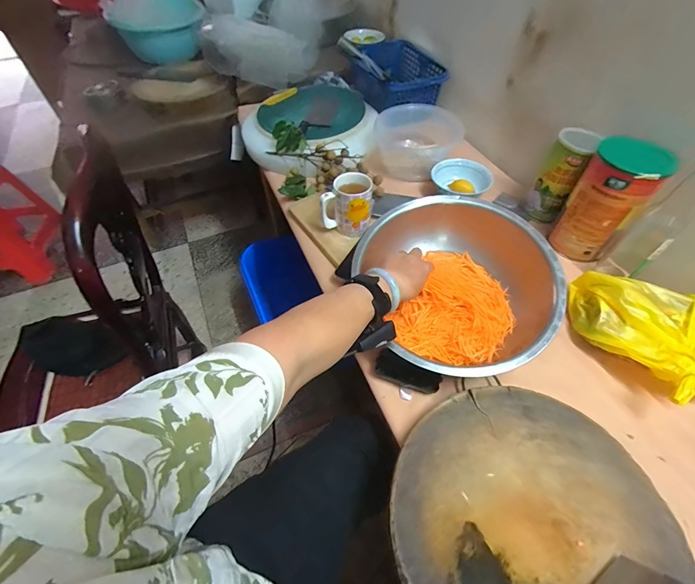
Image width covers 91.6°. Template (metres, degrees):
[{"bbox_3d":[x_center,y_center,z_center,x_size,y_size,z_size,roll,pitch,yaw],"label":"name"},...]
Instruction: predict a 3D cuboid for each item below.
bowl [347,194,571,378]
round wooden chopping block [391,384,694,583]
[{"bbox_3d":[0.198,-0.014,0.609,0.302,0.133,0.338,-15,55,-11],"label":"bowl"},{"bbox_3d":[0.238,0.305,0.449,0.340,0.040,0.341,5,54,3],"label":"round wooden chopping block"}]

